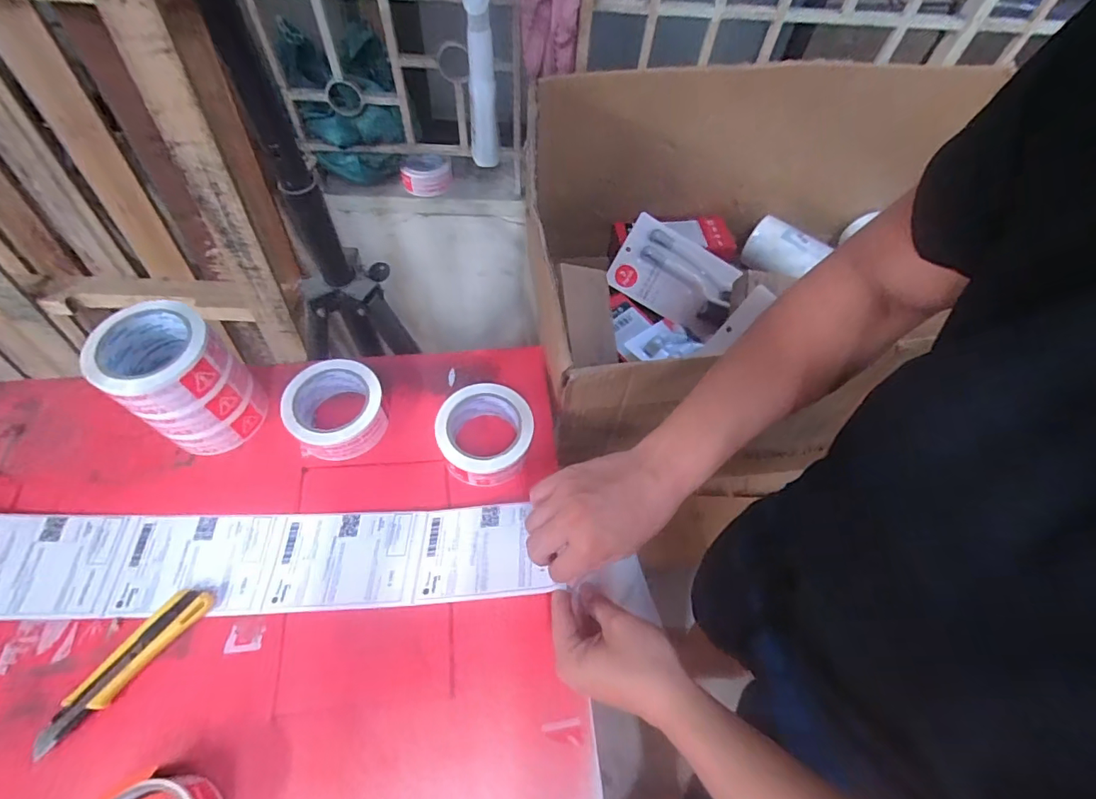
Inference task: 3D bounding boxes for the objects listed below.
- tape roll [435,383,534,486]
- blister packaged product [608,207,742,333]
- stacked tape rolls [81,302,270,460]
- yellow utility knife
[{"bbox_3d":[-0.071,0.038,0.570,0.104,0.046,0.104,2,60,-3],"label":"tape roll"},{"bbox_3d":[0.241,-0.236,0.955,0.229,0.017,0.162,30,81,2],"label":"blister packaged product"},{"bbox_3d":[-0.382,-0.014,0.535,0.097,0.145,0.108,38,64,17],"label":"stacked tape rolls"},{"bbox_3d":[-0.388,0.242,0.463,0.038,0.012,0.157,34,63,15],"label":"yellow utility knife"}]

